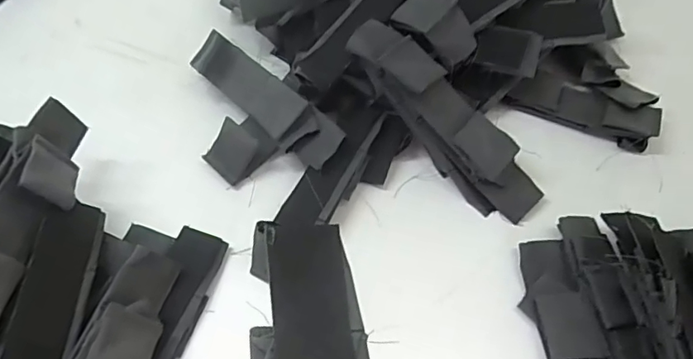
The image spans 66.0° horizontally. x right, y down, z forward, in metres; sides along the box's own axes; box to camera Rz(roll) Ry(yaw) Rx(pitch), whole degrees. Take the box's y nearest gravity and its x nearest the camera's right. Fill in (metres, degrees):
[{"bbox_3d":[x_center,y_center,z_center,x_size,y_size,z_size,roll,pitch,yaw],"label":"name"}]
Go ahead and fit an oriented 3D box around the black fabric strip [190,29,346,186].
[{"bbox_3d":[-0.102,-0.060,0.522,0.193,0.043,0.100,40,66,21],"label":"black fabric strip"}]

